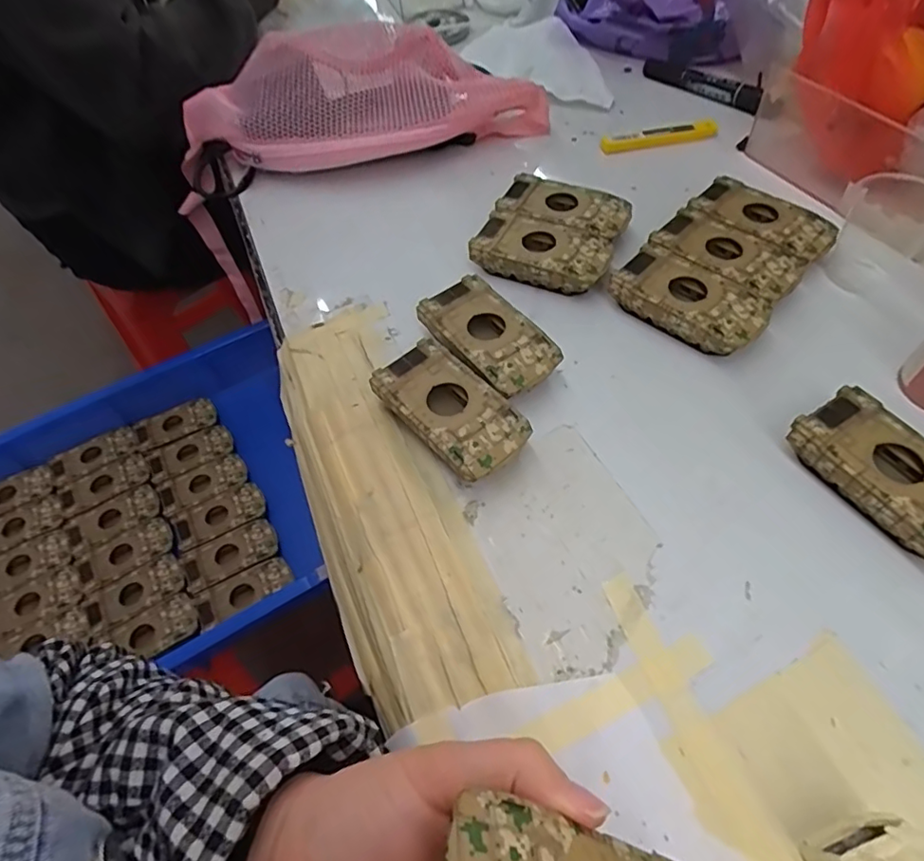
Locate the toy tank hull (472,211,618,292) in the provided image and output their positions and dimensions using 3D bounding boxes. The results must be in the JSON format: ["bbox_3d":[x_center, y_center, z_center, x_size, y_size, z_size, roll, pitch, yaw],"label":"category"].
[{"bbox_3d":[0.059,-0.127,0.412,0.093,0.030,0.048,19,58,17],"label":"toy tank hull"}]

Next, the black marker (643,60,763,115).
[{"bbox_3d":[0.231,-0.337,0.542,0.120,0.017,0.018,38,65,26],"label":"black marker"}]

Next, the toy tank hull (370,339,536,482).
[{"bbox_3d":[-0.007,-0.010,0.335,0.050,0.026,0.094,-36,60,-20],"label":"toy tank hull"}]

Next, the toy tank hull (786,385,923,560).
[{"bbox_3d":[0.225,0.025,0.294,0.050,0.026,0.096,-29,57,-16],"label":"toy tank hull"}]

